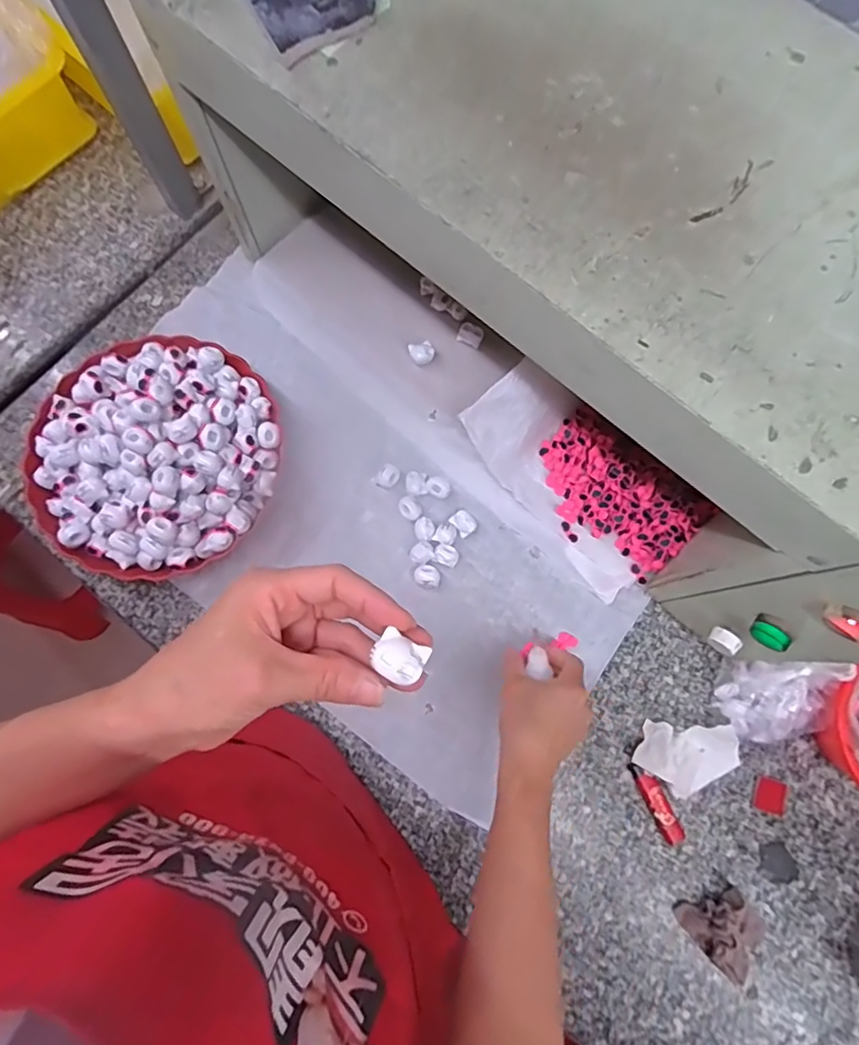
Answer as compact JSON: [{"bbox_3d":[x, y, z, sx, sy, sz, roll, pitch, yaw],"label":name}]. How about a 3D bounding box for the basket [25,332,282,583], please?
[{"bbox_3d":[-0.269,-0.069,0.546,0.224,0.098,0.236,0,78,-1],"label":"basket"}]

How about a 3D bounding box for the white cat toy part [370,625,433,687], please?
[{"bbox_3d":[-0.013,0.062,0.263,0.023,0.012,0.019,34,79,6],"label":"white cat toy part"}]

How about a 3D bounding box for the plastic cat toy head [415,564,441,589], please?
[{"bbox_3d":[-0.002,0.054,0.561,0.026,0.018,0.021,26,79,4],"label":"plastic cat toy head"}]

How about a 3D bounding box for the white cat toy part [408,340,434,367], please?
[{"bbox_3d":[-0.008,-0.179,0.595,0.026,0.013,0.025,0,78,-1],"label":"white cat toy part"}]

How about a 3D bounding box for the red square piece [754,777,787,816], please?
[{"bbox_3d":[0.326,0.261,0.535,0.030,0.004,0.029,20,78,3],"label":"red square piece"}]

